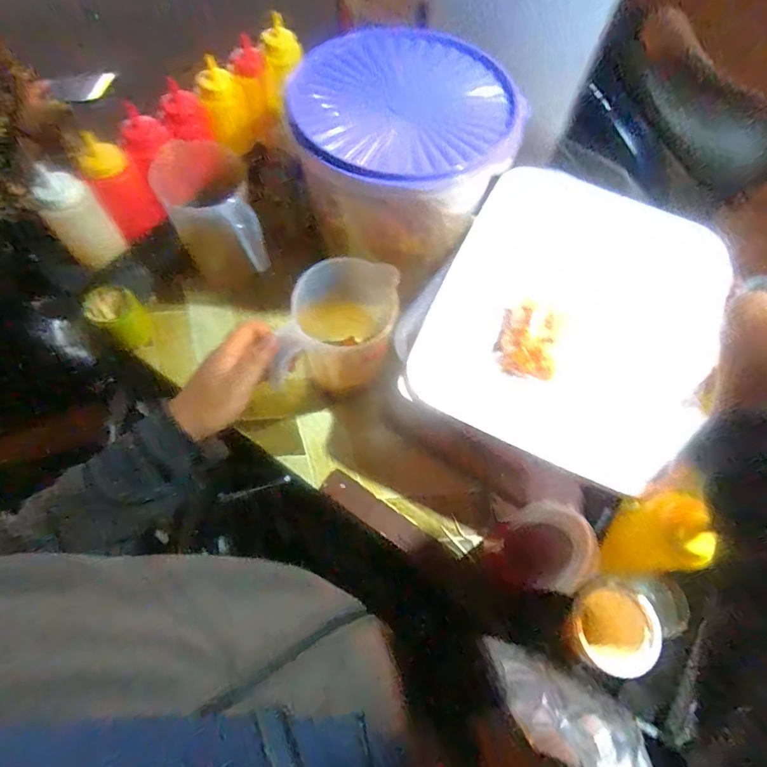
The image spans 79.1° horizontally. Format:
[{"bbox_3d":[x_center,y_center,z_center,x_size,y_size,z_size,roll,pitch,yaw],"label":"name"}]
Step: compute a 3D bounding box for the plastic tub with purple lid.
[{"bbox_3d":[0.020,-0.277,0.564,0.247,0.148,0.243,1,64,-2],"label":"plastic tub with purple lid"}]

